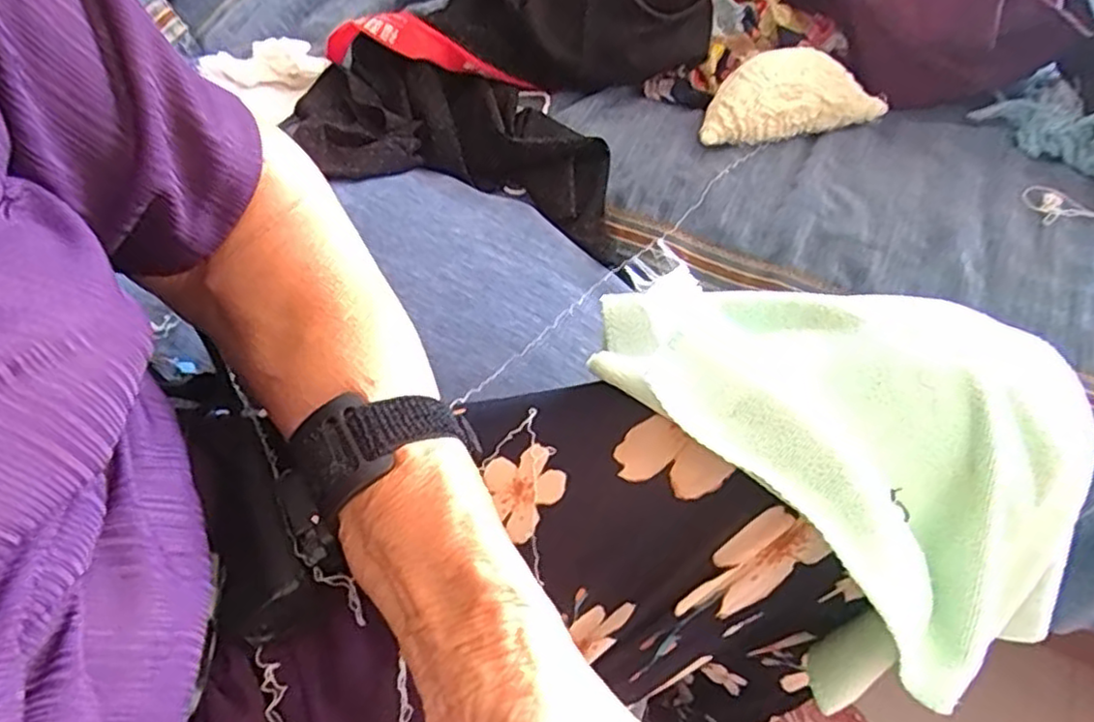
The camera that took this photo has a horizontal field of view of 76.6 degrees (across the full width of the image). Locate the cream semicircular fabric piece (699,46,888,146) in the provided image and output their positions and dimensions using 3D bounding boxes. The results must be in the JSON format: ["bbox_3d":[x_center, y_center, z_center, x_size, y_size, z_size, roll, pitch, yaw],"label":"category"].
[{"bbox_3d":[0.179,-0.192,0.505,0.142,0.050,0.046,-14,55,-15],"label":"cream semicircular fabric piece"}]

